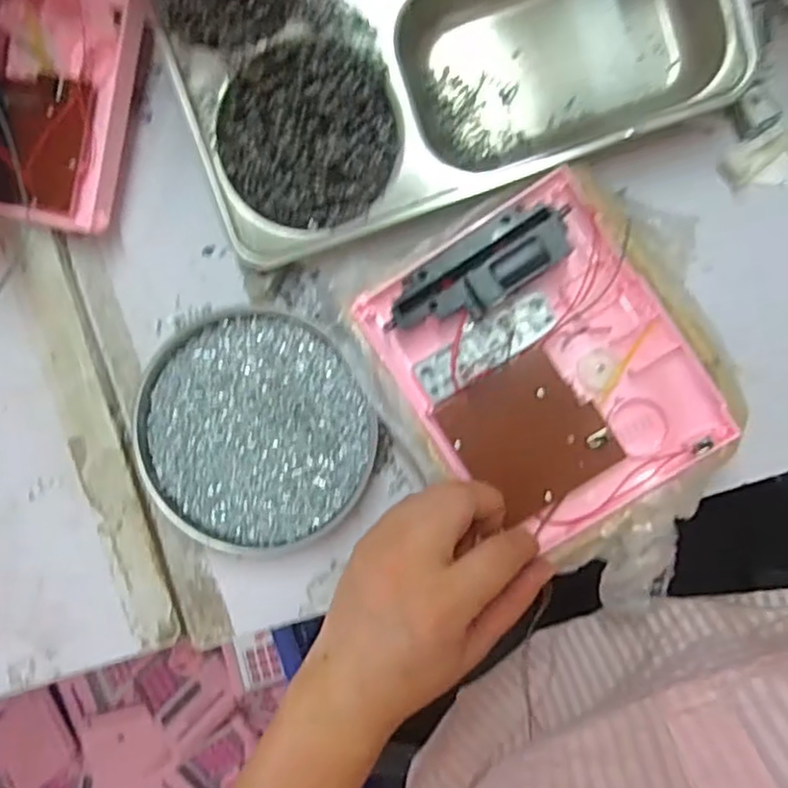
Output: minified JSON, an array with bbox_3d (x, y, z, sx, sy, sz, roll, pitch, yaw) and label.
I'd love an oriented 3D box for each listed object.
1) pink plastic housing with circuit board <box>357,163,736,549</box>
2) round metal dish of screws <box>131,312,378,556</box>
[{"bbox_3d":[0.077,-0.012,0.346,0.139,0.039,0.163,-32,88,5],"label":"pink plastic housing with circuit board"},{"bbox_3d":[-0.079,0.022,0.389,0.134,0.024,0.133,0,91,5],"label":"round metal dish of screws"}]

